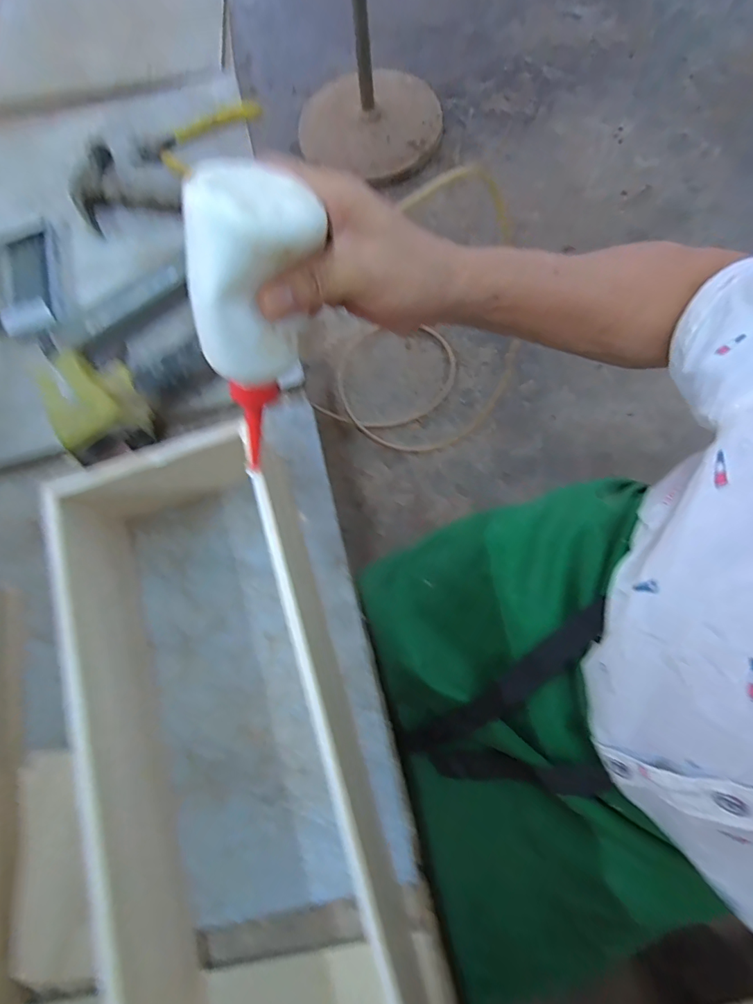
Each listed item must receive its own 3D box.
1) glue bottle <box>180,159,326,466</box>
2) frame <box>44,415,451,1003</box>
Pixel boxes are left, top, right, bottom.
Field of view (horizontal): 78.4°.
[{"bbox_3d":[-0.069,-0.085,0.262,0.050,0.164,0.054,27,52,8],"label":"glue bottle"},{"bbox_3d":[-0.080,0.230,0.317,0.197,0.109,0.563,-15,73,-2],"label":"frame"}]

